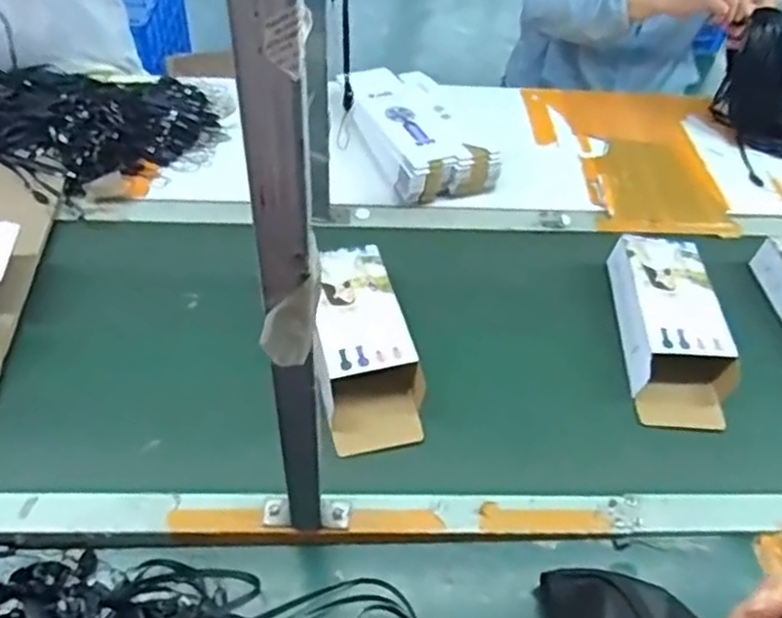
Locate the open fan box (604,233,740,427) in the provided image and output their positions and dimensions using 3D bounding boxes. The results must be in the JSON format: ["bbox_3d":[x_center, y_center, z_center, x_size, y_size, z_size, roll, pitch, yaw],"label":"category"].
[{"bbox_3d":[0.332,0.019,0.822,0.111,0.054,0.252,3,50,0],"label":"open fan box"}]

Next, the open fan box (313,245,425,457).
[{"bbox_3d":[-0.037,0.037,0.782,0.120,0.062,0.250,-10,51,-11],"label":"open fan box"}]

